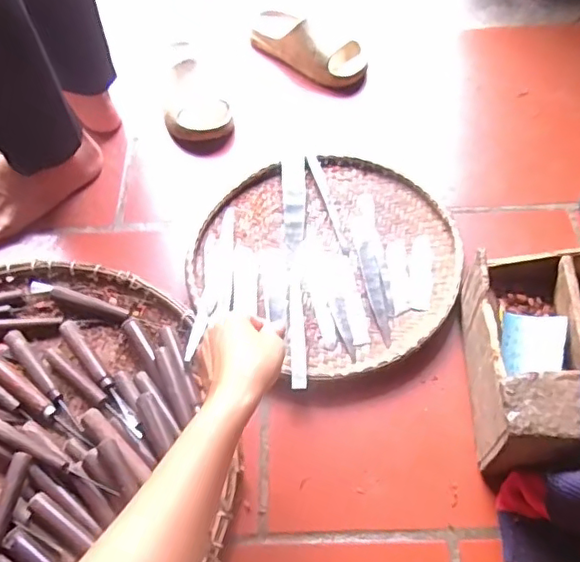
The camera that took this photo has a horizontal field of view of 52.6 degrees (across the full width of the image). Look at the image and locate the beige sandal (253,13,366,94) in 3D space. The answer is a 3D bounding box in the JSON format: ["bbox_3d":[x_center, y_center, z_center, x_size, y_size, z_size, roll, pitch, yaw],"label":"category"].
[{"bbox_3d":[0.027,-0.382,0.945,0.211,0.087,0.076,29,62,8],"label":"beige sandal"}]

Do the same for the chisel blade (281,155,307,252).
[{"bbox_3d":[0.007,-0.110,0.812,0.033,0.006,0.150,-2,67,2],"label":"chisel blade"}]

